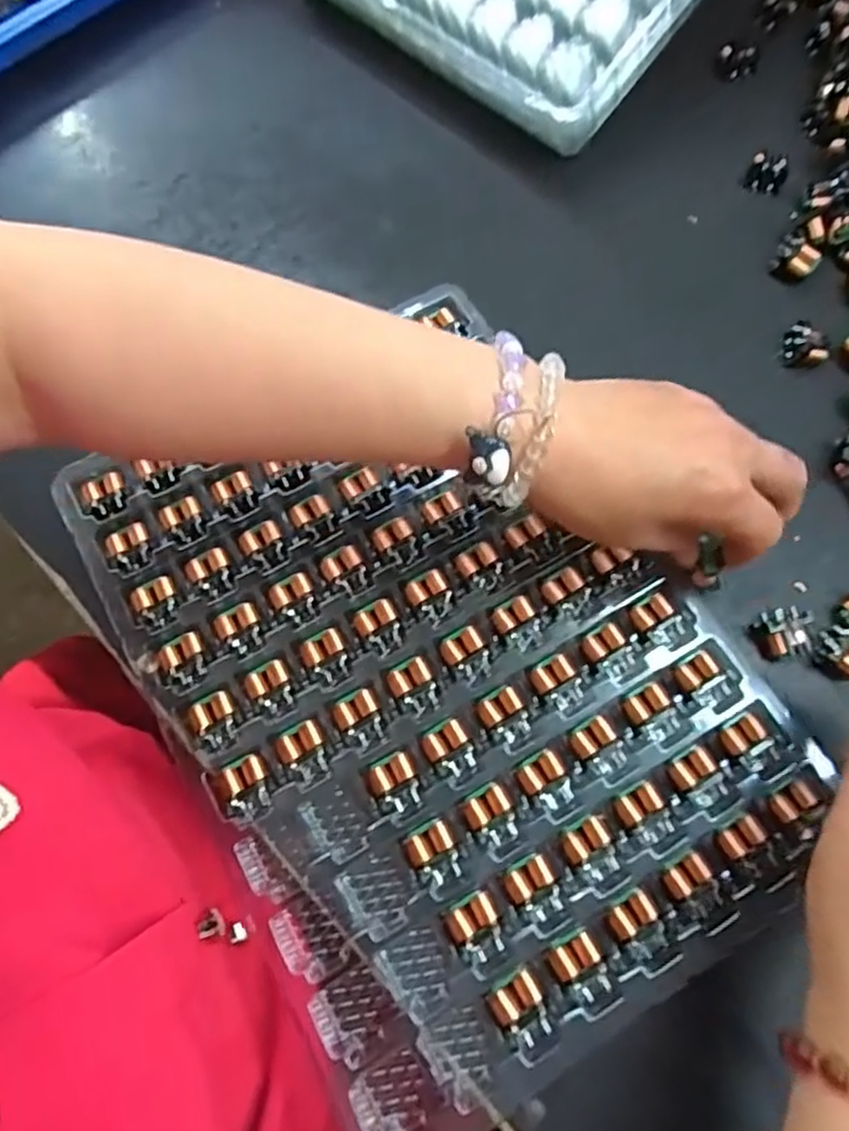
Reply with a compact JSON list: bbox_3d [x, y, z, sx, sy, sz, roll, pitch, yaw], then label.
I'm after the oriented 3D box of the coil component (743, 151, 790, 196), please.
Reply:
[{"bbox_3d":[0.207,-0.236,0.405,0.022,0.013,0.020,0,67,0],"label":"coil component"}]

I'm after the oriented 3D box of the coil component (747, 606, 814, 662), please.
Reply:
[{"bbox_3d":[0.168,0.031,0.314,0.021,0.015,0.021,-19,68,-8],"label":"coil component"}]

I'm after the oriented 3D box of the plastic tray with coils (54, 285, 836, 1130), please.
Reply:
[{"bbox_3d":[0.003,0.044,0.308,0.230,0.020,0.318,-29,74,-10],"label":"plastic tray with coils"}]

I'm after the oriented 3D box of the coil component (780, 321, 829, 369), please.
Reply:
[{"bbox_3d":[0.207,-0.119,0.365,0.023,0.013,0.020,19,68,8],"label":"coil component"}]

